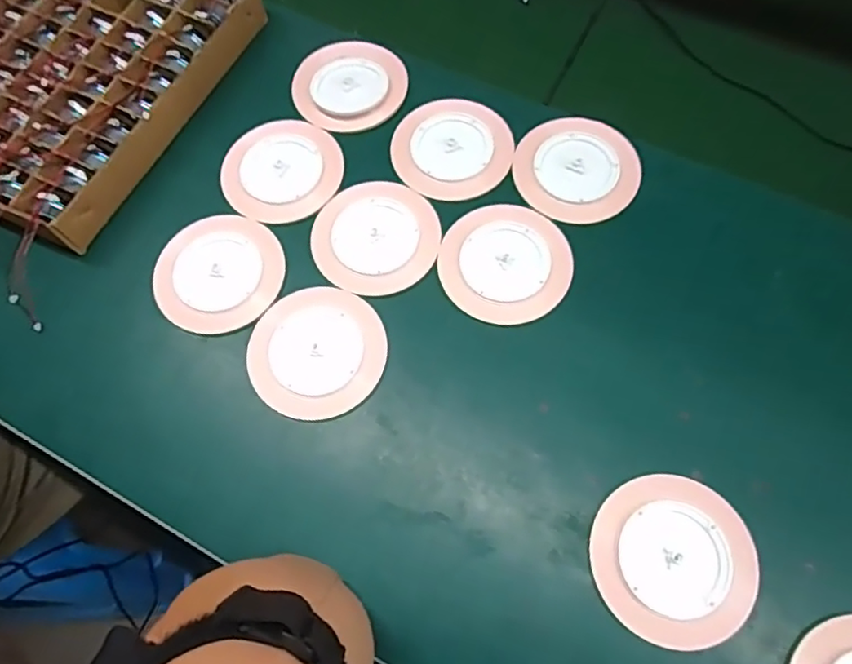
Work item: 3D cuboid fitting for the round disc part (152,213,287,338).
[{"bbox_3d":[-0.162,-0.048,0.459,0.095,0.006,0.100,-1,68,3],"label":"round disc part"}]

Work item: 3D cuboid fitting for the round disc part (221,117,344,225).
[{"bbox_3d":[-0.122,-0.137,0.491,0.098,0.006,0.096,-1,68,3],"label":"round disc part"}]

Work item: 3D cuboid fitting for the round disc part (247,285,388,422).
[{"bbox_3d":[-0.081,0.013,0.432,0.099,0.008,0.097,-1,68,3],"label":"round disc part"}]

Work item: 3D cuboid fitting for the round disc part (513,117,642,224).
[{"bbox_3d":[0.122,-0.134,0.479,0.098,0.006,0.093,-1,68,3],"label":"round disc part"}]

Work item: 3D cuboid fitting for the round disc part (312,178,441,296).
[{"bbox_3d":[-0.041,-0.077,0.464,0.098,0.006,0.097,-1,68,3],"label":"round disc part"}]

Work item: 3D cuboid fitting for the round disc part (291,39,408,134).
[{"bbox_3d":[-0.070,-0.217,0.518,0.098,0.015,0.089,21,71,11],"label":"round disc part"}]

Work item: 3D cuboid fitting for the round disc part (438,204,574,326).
[{"bbox_3d":[0.061,-0.054,0.451,0.098,0.004,0.097,-1,68,3],"label":"round disc part"}]

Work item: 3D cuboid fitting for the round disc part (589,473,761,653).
[{"bbox_3d":[0.156,0.143,0.370,0.096,0.008,0.100,-1,68,3],"label":"round disc part"}]

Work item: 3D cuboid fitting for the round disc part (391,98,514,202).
[{"bbox_3d":[0.021,-0.155,0.491,0.094,0.006,0.098,-1,68,3],"label":"round disc part"}]

